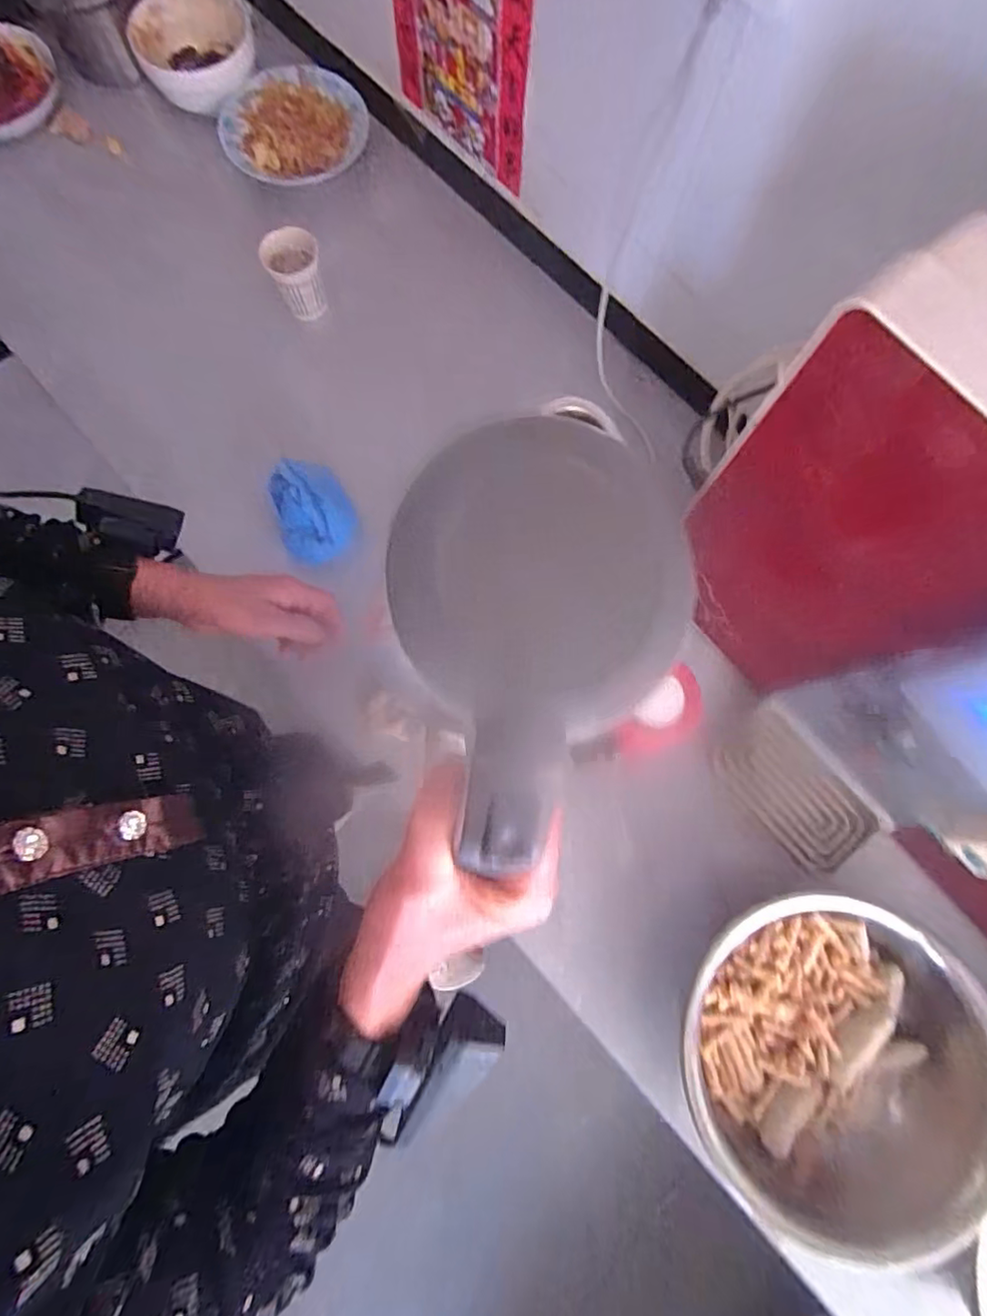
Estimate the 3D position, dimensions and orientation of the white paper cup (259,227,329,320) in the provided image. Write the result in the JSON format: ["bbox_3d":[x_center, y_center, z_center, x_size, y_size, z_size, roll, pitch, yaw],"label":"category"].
[{"bbox_3d":[-0.255,-0.495,0.739,0.072,0.074,0.072,0,78,-1],"label":"white paper cup"}]

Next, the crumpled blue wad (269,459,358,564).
[{"bbox_3d":[-0.211,-0.164,0.645,0.076,0.046,0.102,-30,80,-7],"label":"crumpled blue wad"}]

